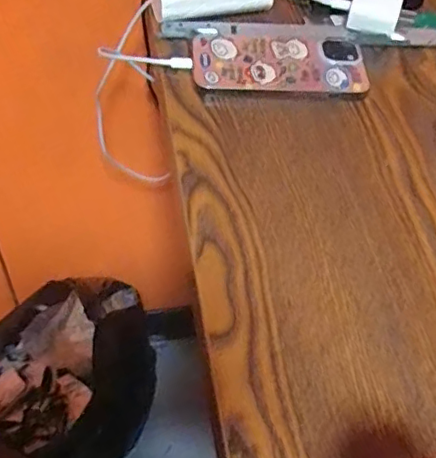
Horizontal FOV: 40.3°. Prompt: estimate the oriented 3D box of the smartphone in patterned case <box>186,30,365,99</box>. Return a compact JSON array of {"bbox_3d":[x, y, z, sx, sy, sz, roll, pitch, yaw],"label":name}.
[{"bbox_3d":[0.051,-0.142,0.505,0.144,0.018,0.076,0,54,-5],"label":"smartphone in patterned case"}]

